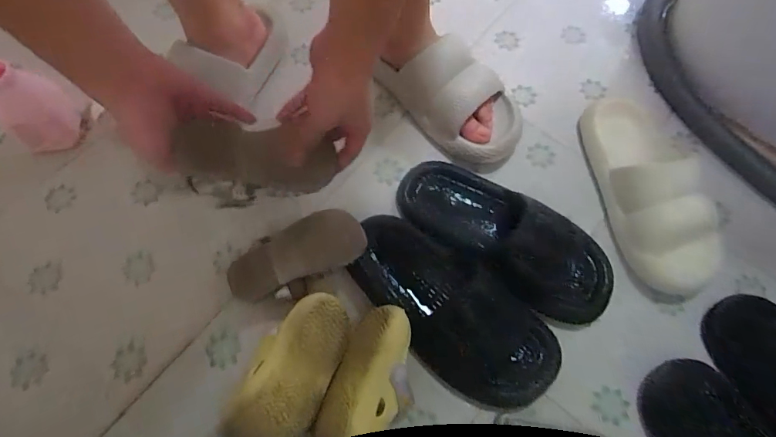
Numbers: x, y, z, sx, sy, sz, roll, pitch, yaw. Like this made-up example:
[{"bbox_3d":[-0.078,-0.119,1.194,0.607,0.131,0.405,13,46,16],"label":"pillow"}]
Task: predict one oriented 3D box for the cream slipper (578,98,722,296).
[{"bbox_3d":[0.323,-0.046,0.554,0.099,0.061,0.278,-9,66,-6],"label":"cream slipper"}]

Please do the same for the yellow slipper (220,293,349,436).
[{"bbox_3d":[-0.101,0.162,0.466,0.081,0.047,0.163,24,67,9],"label":"yellow slipper"}]

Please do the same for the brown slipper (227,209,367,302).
[{"bbox_3d":[-0.105,0.045,0.516,0.158,0.055,0.078,-16,67,-9],"label":"brown slipper"}]

